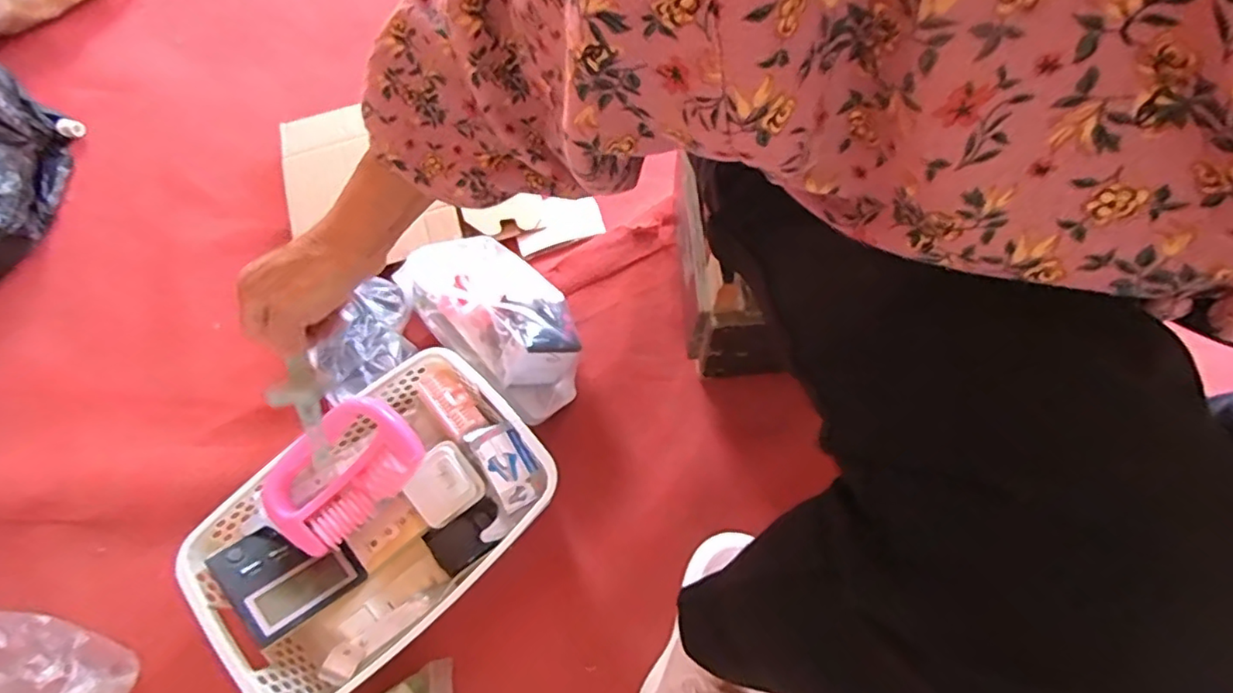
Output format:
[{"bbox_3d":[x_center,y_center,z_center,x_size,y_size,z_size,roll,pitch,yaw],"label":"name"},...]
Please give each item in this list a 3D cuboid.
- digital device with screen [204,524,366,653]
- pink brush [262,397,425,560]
[{"bbox_3d":[-0.287,0.197,0.536,0.091,0.026,0.091,46,47,14],"label":"digital device with screen"},{"bbox_3d":[-0.234,0.109,0.531,0.130,0.050,0.086,-38,72,-13],"label":"pink brush"}]

